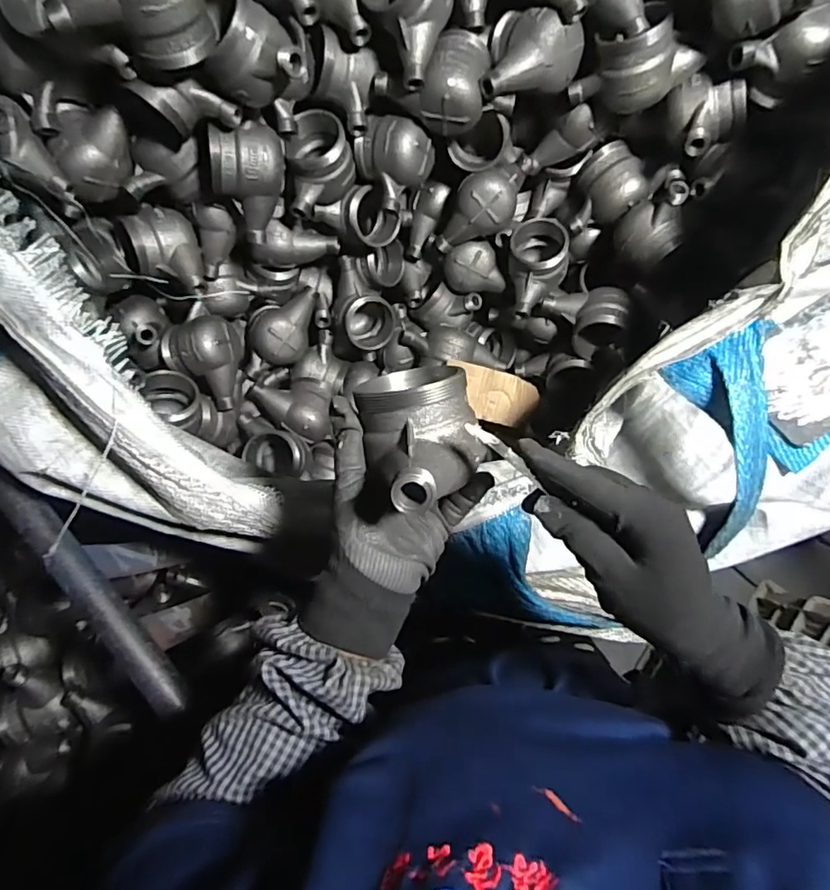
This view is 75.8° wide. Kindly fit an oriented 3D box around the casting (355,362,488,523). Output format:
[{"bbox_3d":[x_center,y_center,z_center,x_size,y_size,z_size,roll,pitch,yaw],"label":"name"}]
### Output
[{"bbox_3d":[0.006,-0.014,0.342,0.069,0.080,0.094,-18,84,-1],"label":"casting"}]

